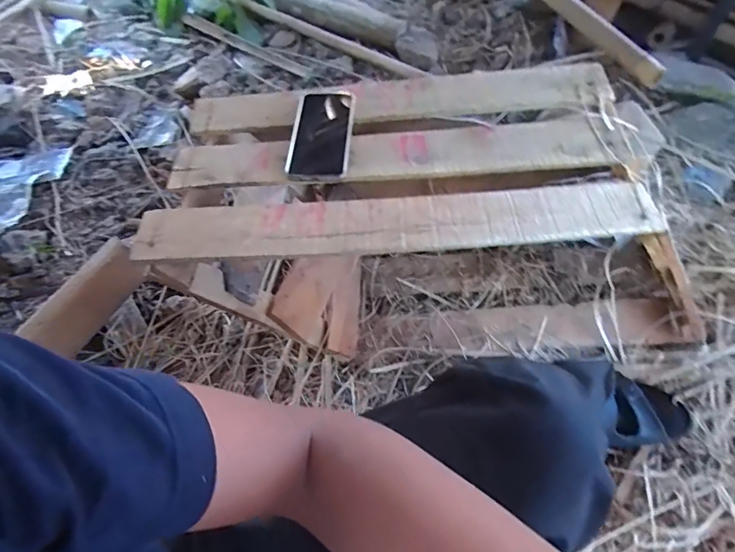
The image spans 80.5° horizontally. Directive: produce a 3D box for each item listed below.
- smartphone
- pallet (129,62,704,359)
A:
[{"bbox_3d":[-0.063,-0.194,0.593,0.081,0.014,0.161,-1,63,10],"label":"smartphone"},{"bbox_3d":[0.108,-0.085,0.683,0.724,0.303,0.320,-2,59,-2],"label":"pallet"}]

